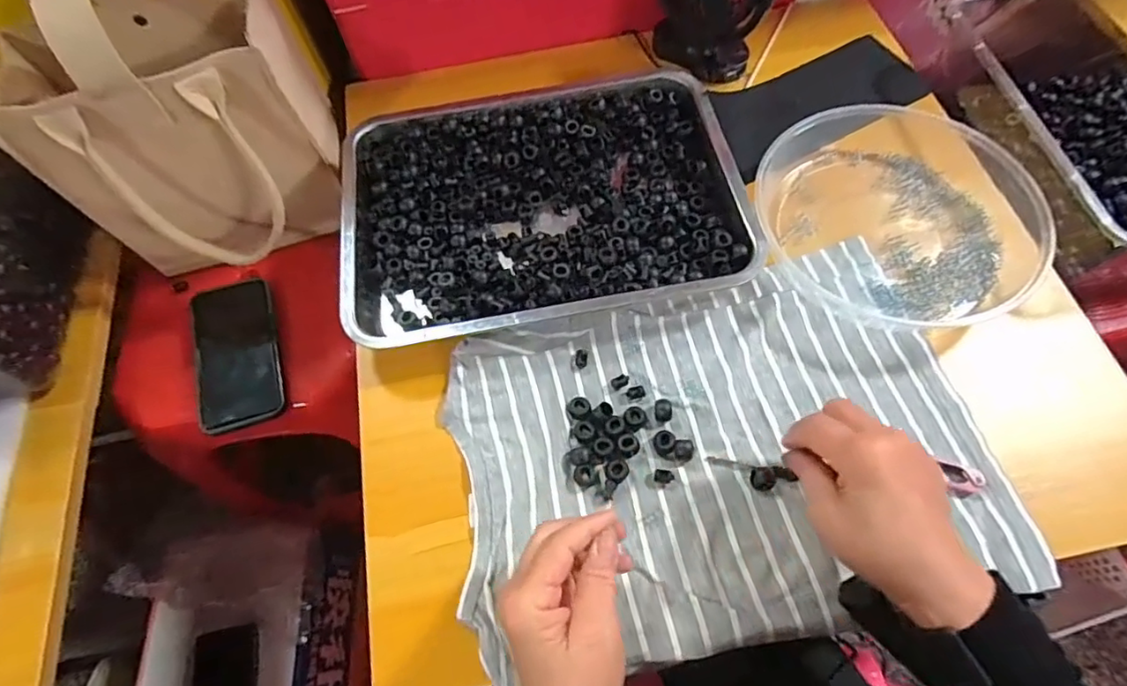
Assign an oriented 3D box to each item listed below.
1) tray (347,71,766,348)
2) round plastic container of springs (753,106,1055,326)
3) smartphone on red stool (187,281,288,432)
[{"bbox_3d":[-0.023,-0.136,0.518,0.339,0.039,0.266,-8,64,-1],"label":"tray"},{"bbox_3d":[0.284,-0.104,0.486,0.239,0.043,0.187,7,65,6],"label":"round plastic container of springs"},{"bbox_3d":[-0.328,0.009,0.572,0.078,0.016,0.158,-19,65,-6],"label":"smartphone on red stool"}]

